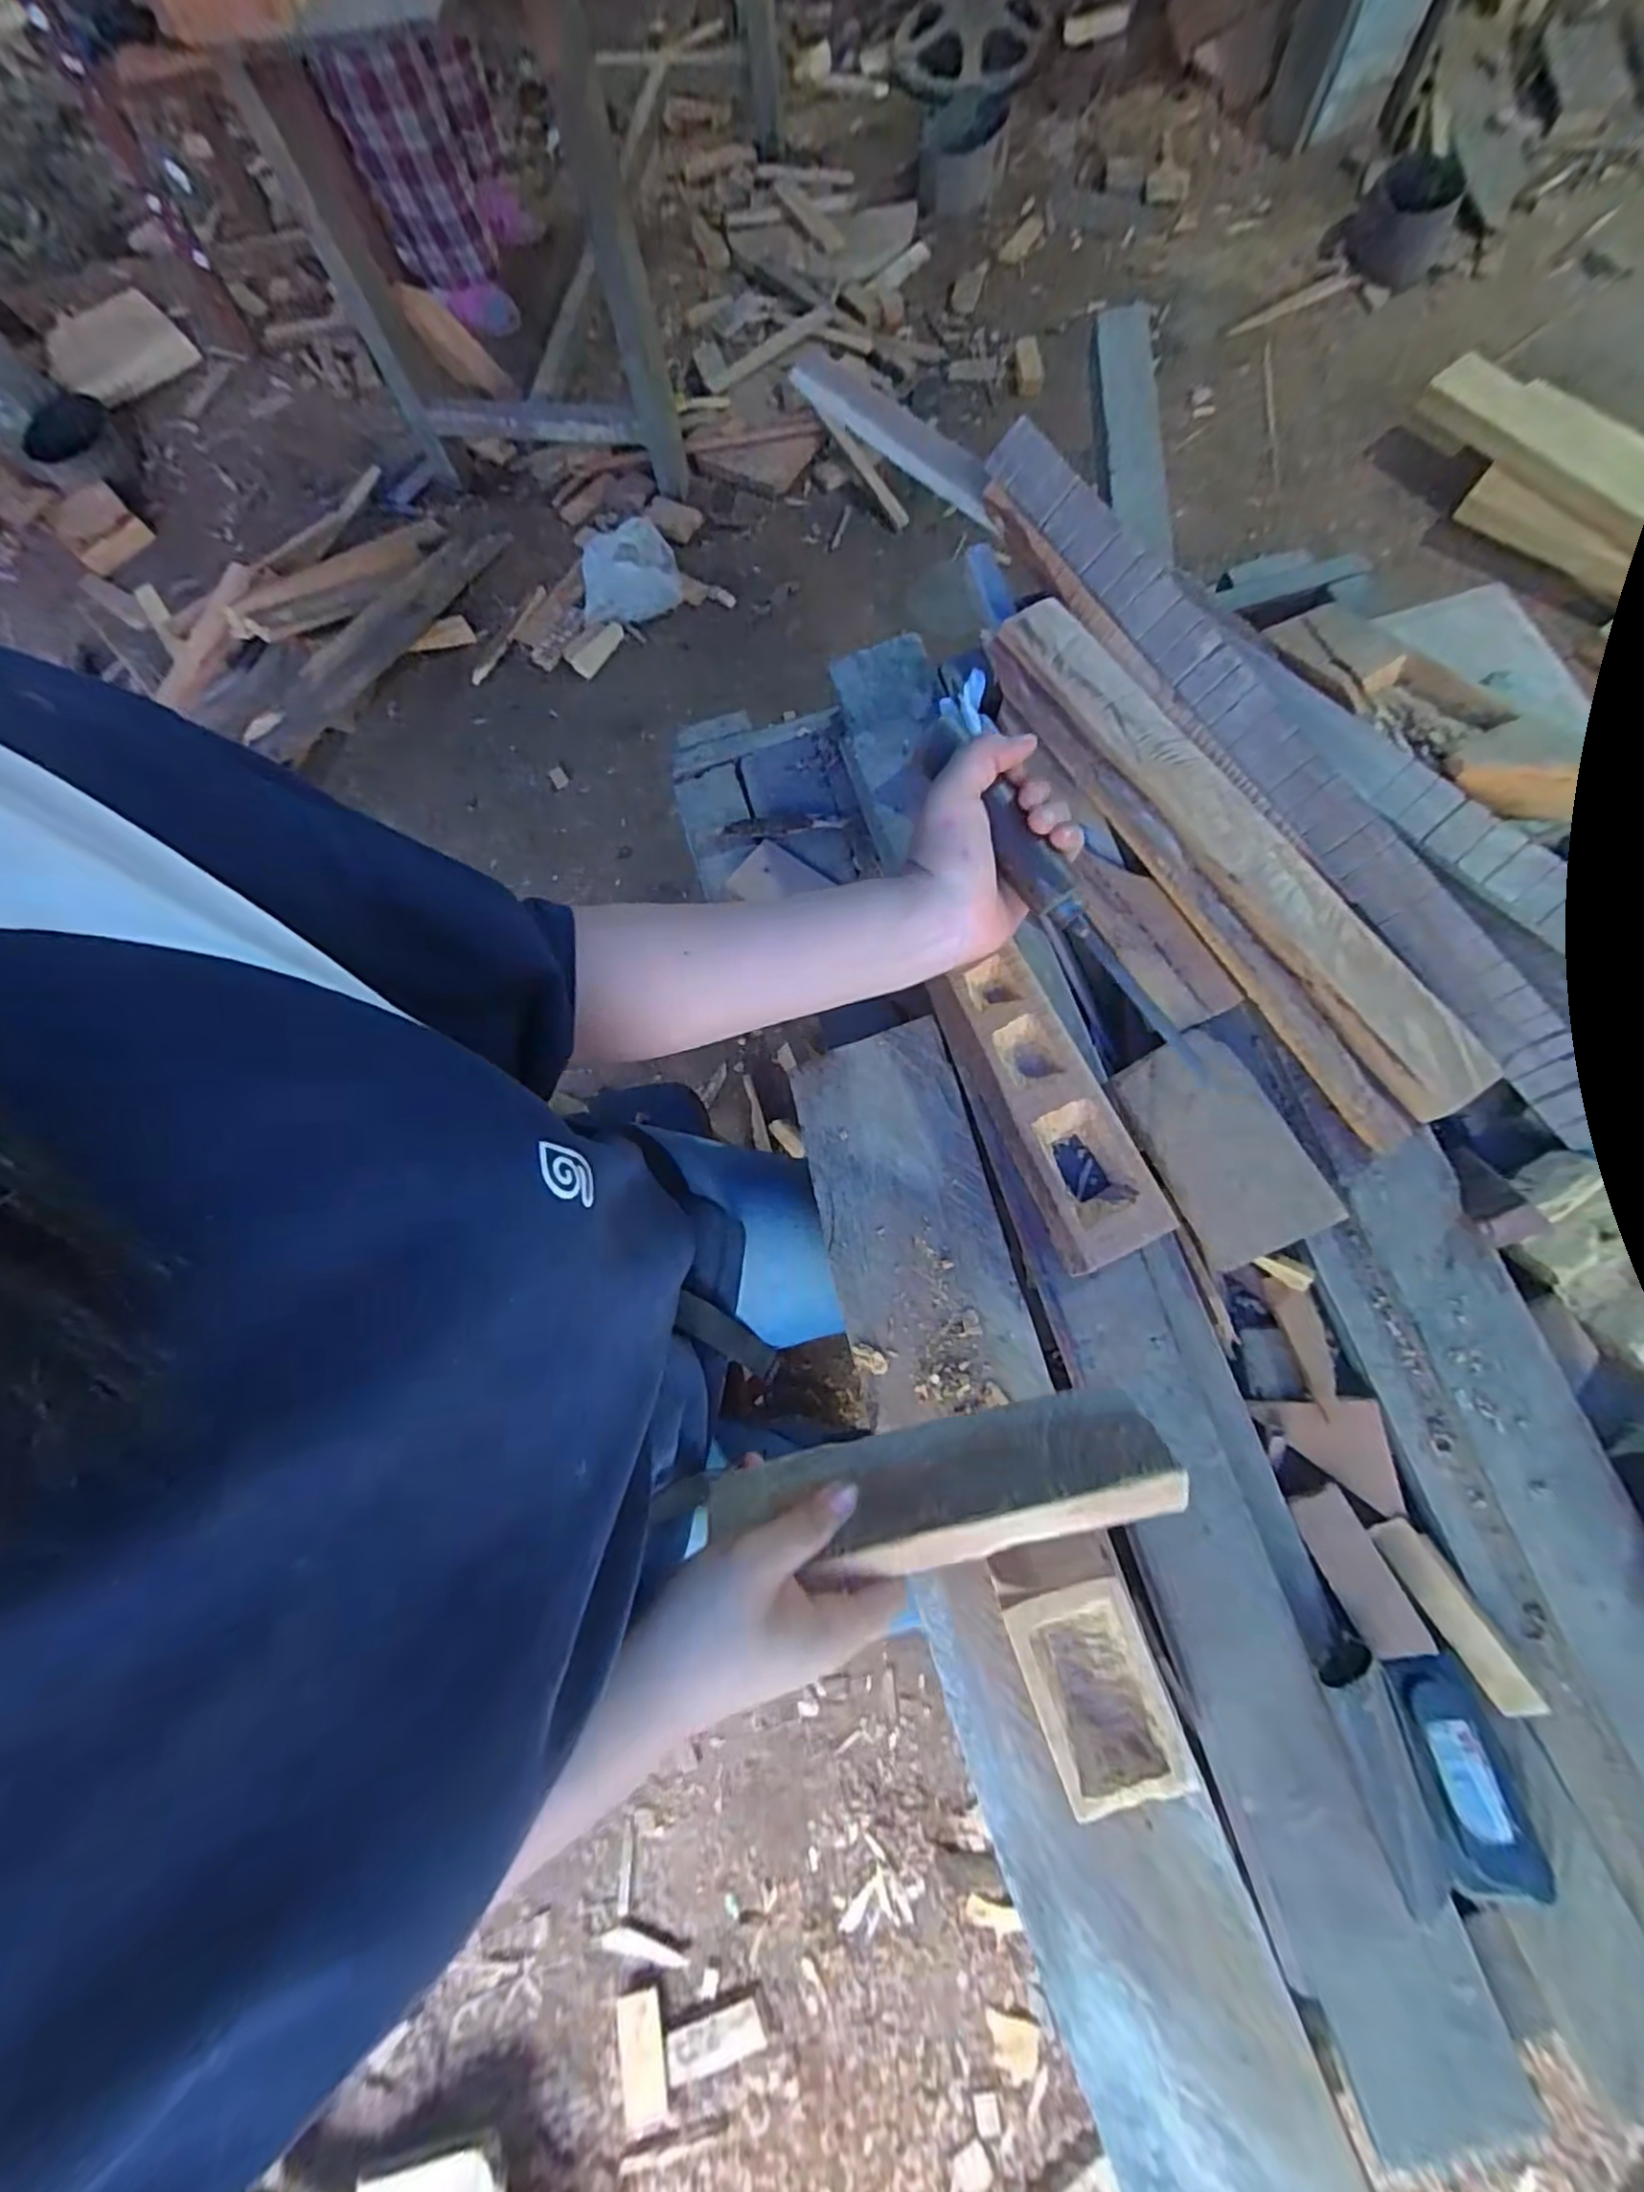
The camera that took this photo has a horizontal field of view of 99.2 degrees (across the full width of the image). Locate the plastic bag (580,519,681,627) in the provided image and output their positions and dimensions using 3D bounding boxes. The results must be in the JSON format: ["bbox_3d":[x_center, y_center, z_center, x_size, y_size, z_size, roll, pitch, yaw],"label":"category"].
[{"bbox_3d":[-0.379,-1.032,1.386,0.192,0.064,0.185,-7,76,2],"label":"plastic bag"}]

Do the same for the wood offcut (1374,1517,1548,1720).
[{"bbox_3d":[0.349,0.284,0.383,0.029,0.013,0.100,-30,77,-5],"label":"wood offcut"}]

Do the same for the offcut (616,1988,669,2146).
[{"bbox_3d":[-0.225,1.225,0.876,0.062,0.019,0.146,-9,76,1],"label":"offcut"}]

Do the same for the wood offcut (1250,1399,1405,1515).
[{"bbox_3d":[0.300,0.214,0.415,0.071,0.011,0.061,-5,76,3],"label":"wood offcut"}]

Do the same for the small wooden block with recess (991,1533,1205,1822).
[{"bbox_3d":[0.137,0.300,0.377,0.065,0.052,0.113,-17,76,0],"label":"small wooden block with recess"}]

